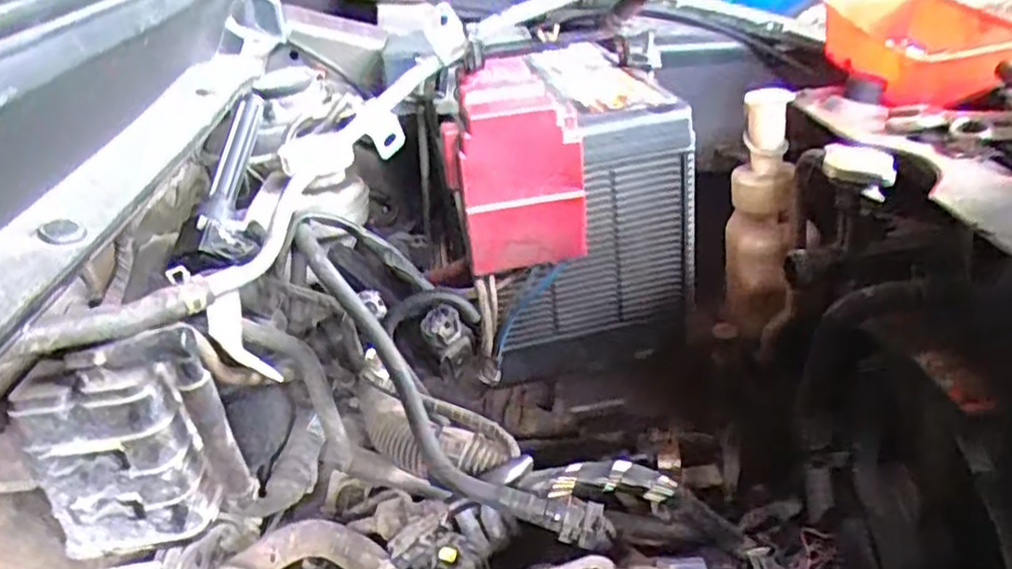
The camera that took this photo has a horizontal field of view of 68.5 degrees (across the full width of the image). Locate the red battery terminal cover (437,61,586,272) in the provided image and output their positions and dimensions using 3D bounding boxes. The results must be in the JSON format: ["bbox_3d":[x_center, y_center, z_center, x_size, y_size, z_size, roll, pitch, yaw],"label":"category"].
[{"bbox_3d":[0.002,-0.079,0.486,0.081,0.103,0.094,-10,34,-6],"label":"red battery terminal cover"}]

